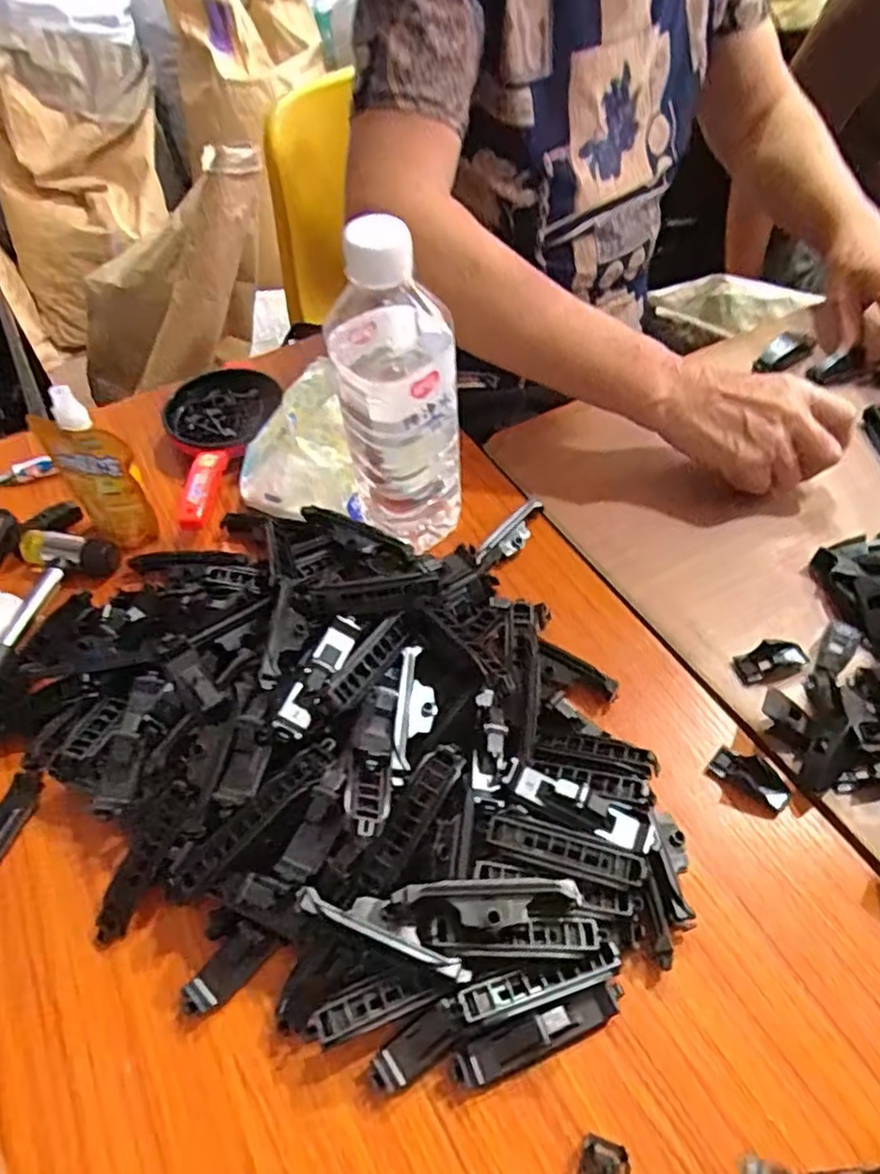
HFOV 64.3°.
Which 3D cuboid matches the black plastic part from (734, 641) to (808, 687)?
[{"bbox_3d":[0.196,0.045,0.412,0.042,0.009,0.022,-15,53,-9],"label":"black plastic part"}]

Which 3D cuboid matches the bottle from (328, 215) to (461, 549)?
[{"bbox_3d":[-0.024,-0.105,0.407,0.065,0.203,0.065,-7,52,-2],"label":"bottle"}]

